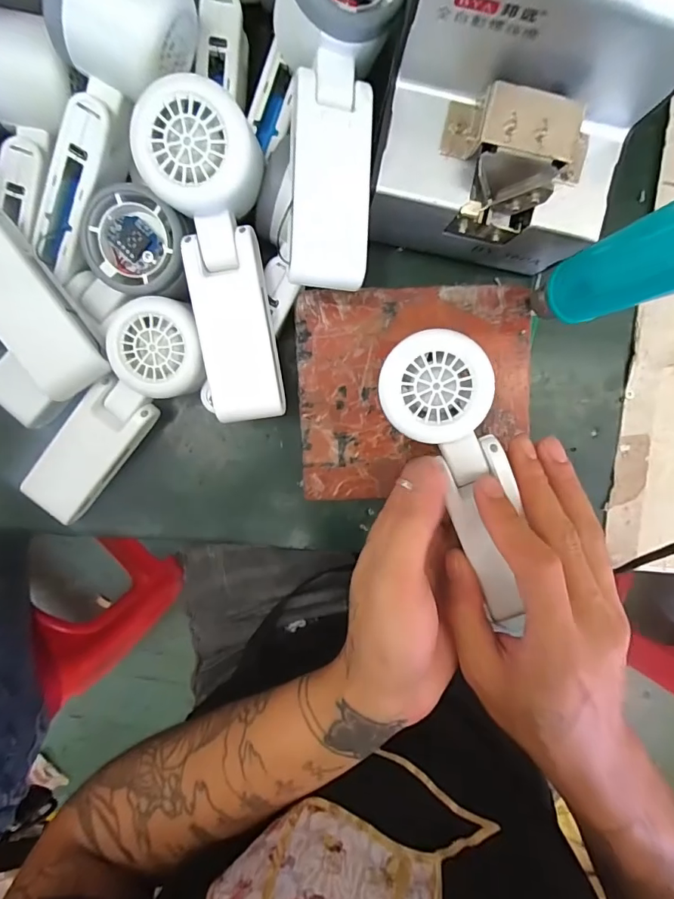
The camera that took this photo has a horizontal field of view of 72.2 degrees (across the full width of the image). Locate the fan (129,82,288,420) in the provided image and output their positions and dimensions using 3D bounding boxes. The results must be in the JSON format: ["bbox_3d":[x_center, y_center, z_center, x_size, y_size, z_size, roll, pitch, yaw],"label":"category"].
[{"bbox_3d":[-0.061,-0.099,0.255,0.053,0.035,0.164,-9,112,-1],"label":"fan"}]

